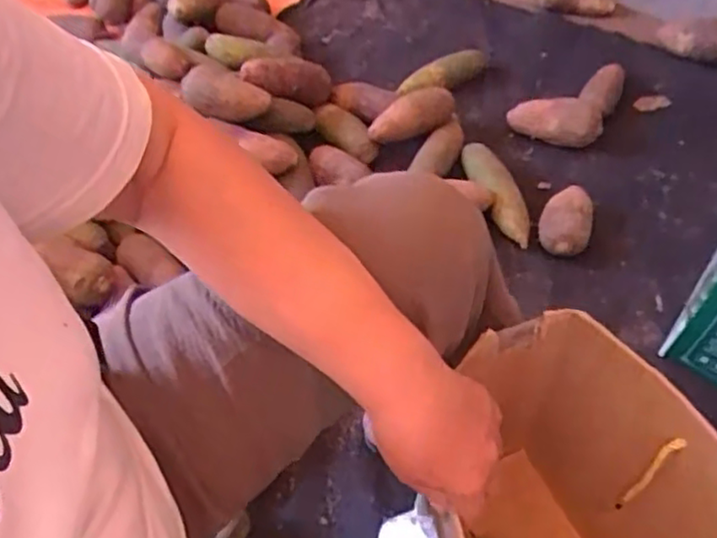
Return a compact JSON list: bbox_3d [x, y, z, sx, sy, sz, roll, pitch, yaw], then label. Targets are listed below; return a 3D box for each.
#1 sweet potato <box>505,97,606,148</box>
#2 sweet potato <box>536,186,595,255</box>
[{"bbox_3d":[0.338,-0.251,1.175,0.156,0.069,0.067,8,52,8],"label":"sweet potato"},{"bbox_3d":[0.306,-0.074,1.000,0.072,0.054,0.111,10,53,10],"label":"sweet potato"}]

